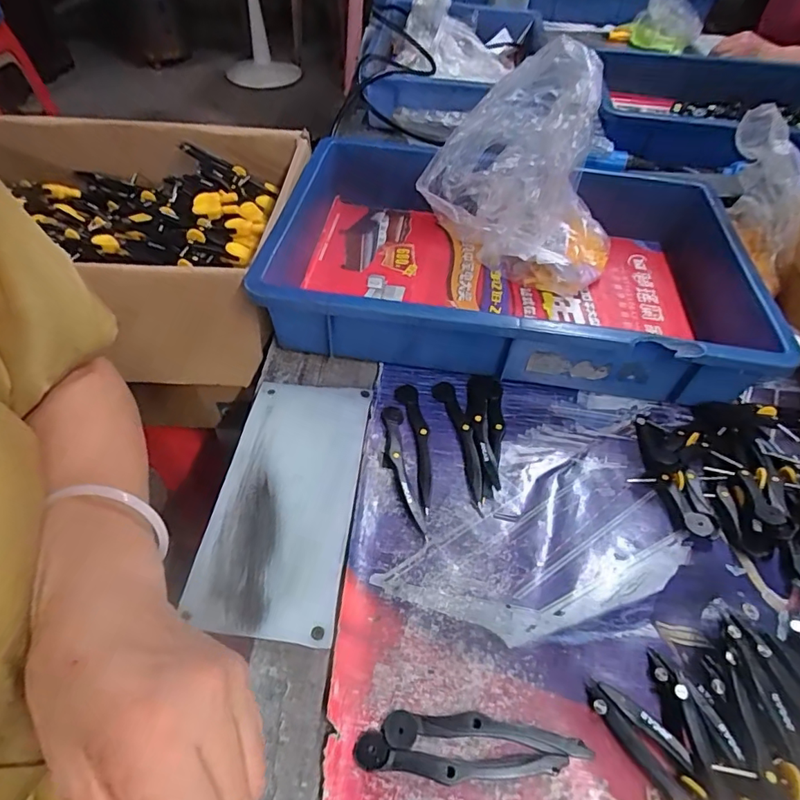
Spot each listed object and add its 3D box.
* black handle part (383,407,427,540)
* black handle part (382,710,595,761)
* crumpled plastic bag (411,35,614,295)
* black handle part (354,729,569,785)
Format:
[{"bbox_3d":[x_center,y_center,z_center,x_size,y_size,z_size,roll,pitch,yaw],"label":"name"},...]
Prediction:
[{"bbox_3d":[-0.001,0.050,0.384,0.022,0.008,0.113,-5,51,-8],"label":"black handle part"},{"bbox_3d":[0.047,0.184,0.279,0.112,0.006,0.018,5,50,0],"label":"black handle part"},{"bbox_3d":[0.128,-0.228,0.507,0.190,0.189,0.116,34,56,22],"label":"crumpled plastic bag"},{"bbox_3d":[0.032,0.193,0.270,0.112,0.007,0.018,7,50,2],"label":"black handle part"}]

